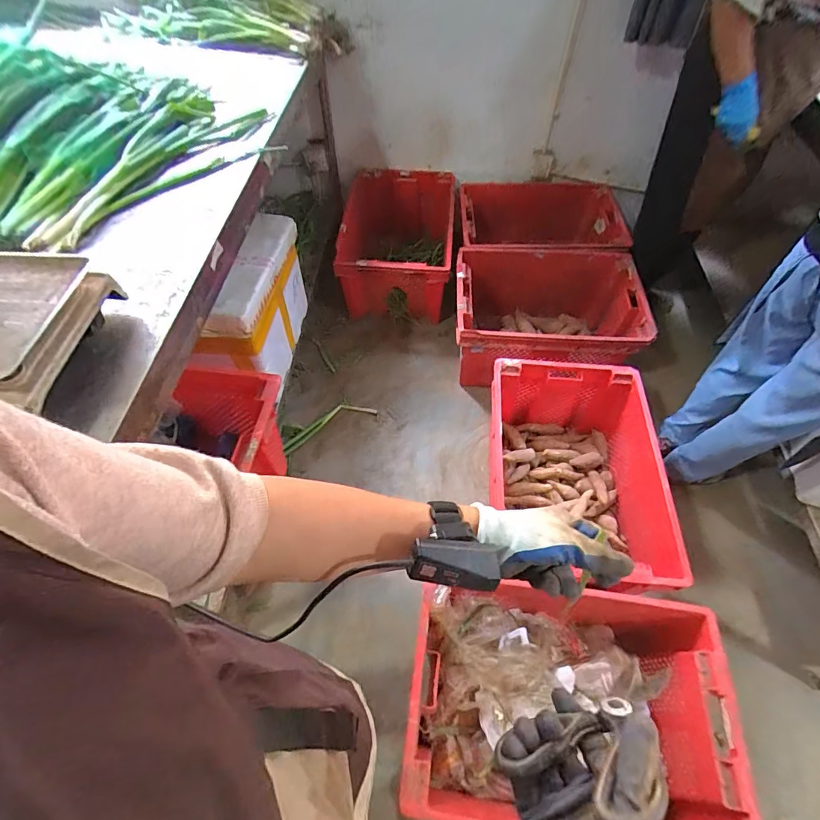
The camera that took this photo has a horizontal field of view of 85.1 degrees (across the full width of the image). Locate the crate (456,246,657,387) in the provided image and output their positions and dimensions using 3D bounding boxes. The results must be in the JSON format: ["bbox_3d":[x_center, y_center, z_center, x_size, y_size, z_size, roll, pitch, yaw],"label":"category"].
[{"bbox_3d":[0.495,-0.338,1.710,0.650,0.334,0.490,4,58,4],"label":"crate"}]

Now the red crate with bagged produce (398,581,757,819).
[{"bbox_3d":[0.318,0.621,0.958,0.625,0.236,0.438,6,58,5],"label":"red crate with bagged produce"}]

